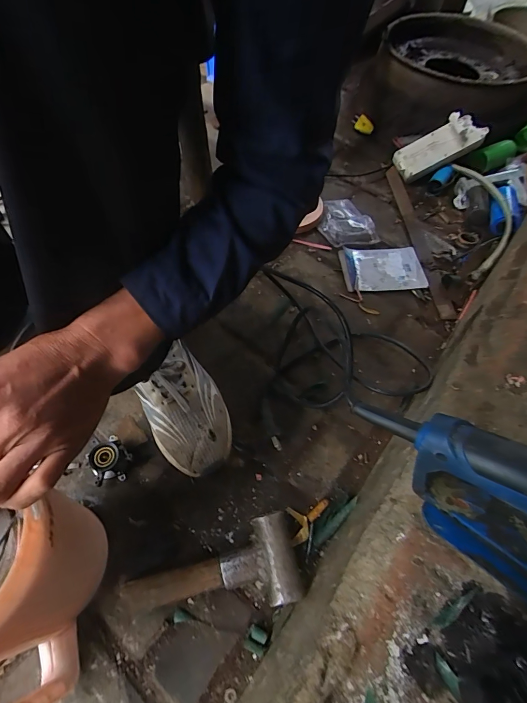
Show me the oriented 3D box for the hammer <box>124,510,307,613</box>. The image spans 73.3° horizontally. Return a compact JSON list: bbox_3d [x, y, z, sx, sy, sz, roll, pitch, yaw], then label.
[{"bbox_3d":[-0.058,0.250,0.394,0.188,0.040,0.084,-12,60,-8],"label":"hammer"}]

